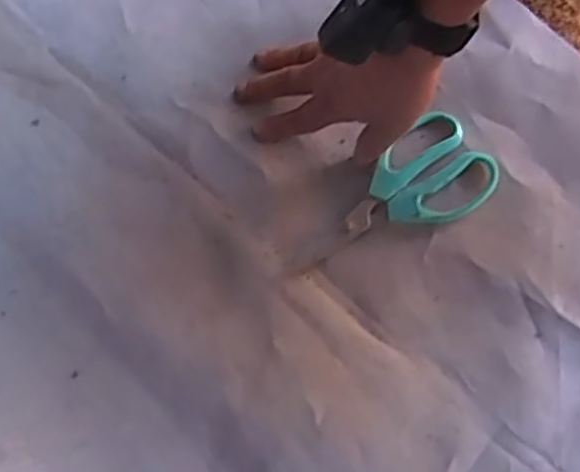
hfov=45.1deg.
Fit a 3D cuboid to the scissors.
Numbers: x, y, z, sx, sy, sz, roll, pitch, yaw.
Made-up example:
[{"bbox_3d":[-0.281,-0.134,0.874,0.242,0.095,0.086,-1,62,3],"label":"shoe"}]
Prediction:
[{"bbox_3d":[0.085,-0.018,0.554,0.180,0.010,0.078,-43,80,-9],"label":"scissors"}]

